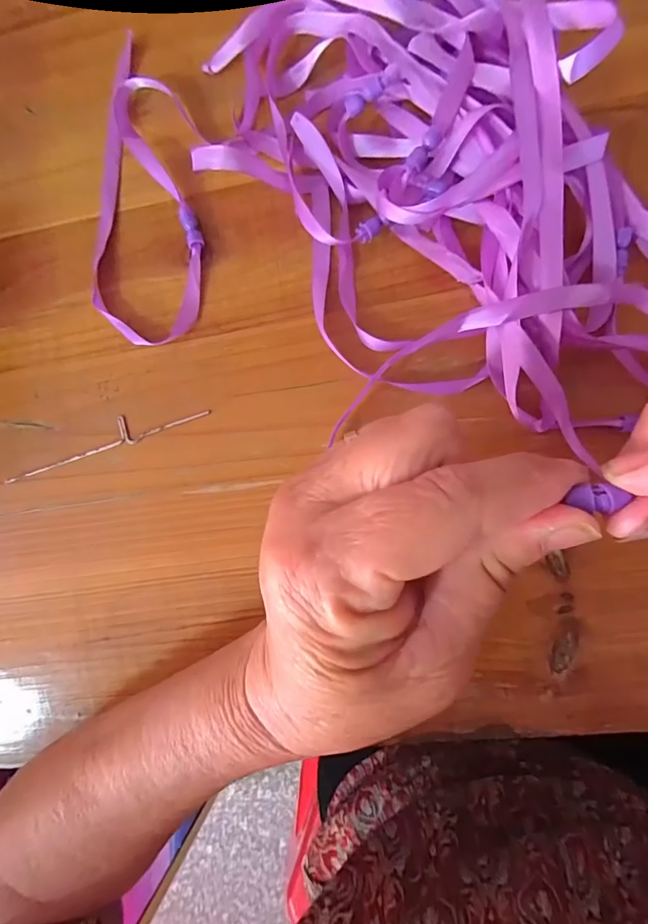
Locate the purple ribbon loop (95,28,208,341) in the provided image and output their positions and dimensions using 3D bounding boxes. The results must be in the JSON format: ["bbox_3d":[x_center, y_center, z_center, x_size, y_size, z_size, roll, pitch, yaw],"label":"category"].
[{"bbox_3d":[-0.096,-0.146,0.245,0.061,0.010,0.163,3,89,8],"label":"purple ribbon loop"}]

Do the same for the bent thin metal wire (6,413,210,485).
[{"bbox_3d":[-0.122,-0.014,0.247,0.122,0.004,0.016,-17,86,7],"label":"bent thin metal wire"}]

